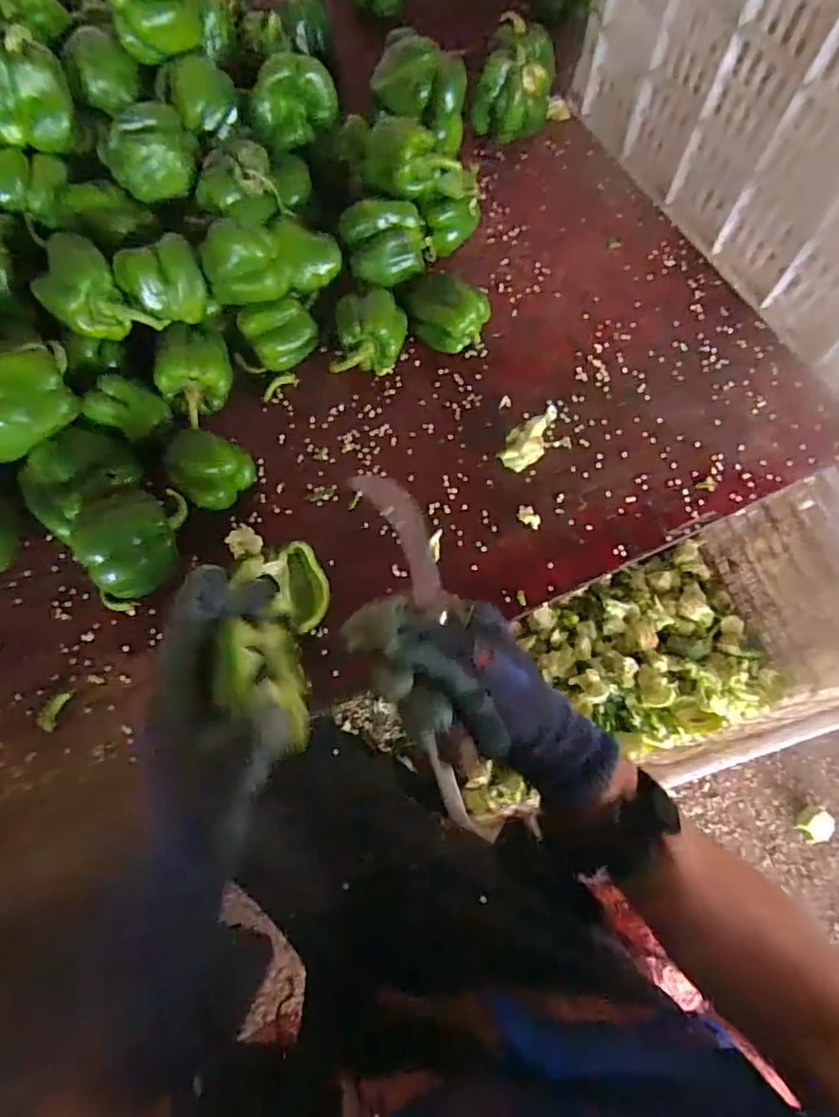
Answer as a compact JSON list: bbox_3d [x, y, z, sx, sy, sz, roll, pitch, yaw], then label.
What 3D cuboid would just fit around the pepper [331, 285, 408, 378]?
[{"bbox_3d":[-0.045,-0.209,0.568,0.066,0.050,0.075,4,69,3],"label":"pepper"}]

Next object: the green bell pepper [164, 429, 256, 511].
[{"bbox_3d":[-0.181,-0.078,0.511,0.060,0.059,0.058,0,69,1],"label":"green bell pepper"}]

